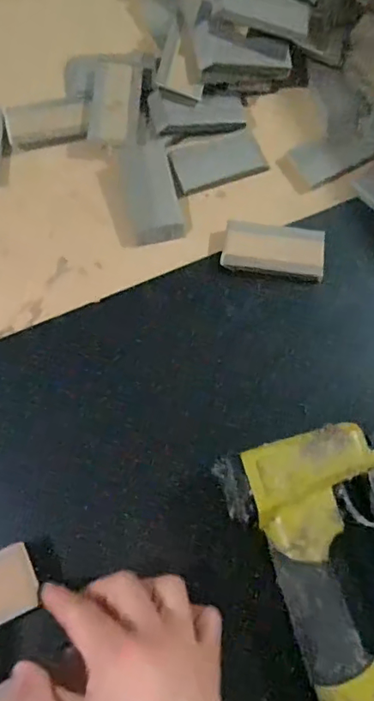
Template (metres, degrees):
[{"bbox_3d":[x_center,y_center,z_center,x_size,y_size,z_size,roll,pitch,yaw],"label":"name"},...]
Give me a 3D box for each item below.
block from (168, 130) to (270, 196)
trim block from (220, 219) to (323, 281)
[{"bbox_3d":[0.027,-0.160,0.446,0.077,0.008,0.041,-20,76,-9],"label":"block"},{"bbox_3d":[0.070,-0.080,0.423,0.079,0.013,0.044,9,73,-1],"label":"trim block"}]

